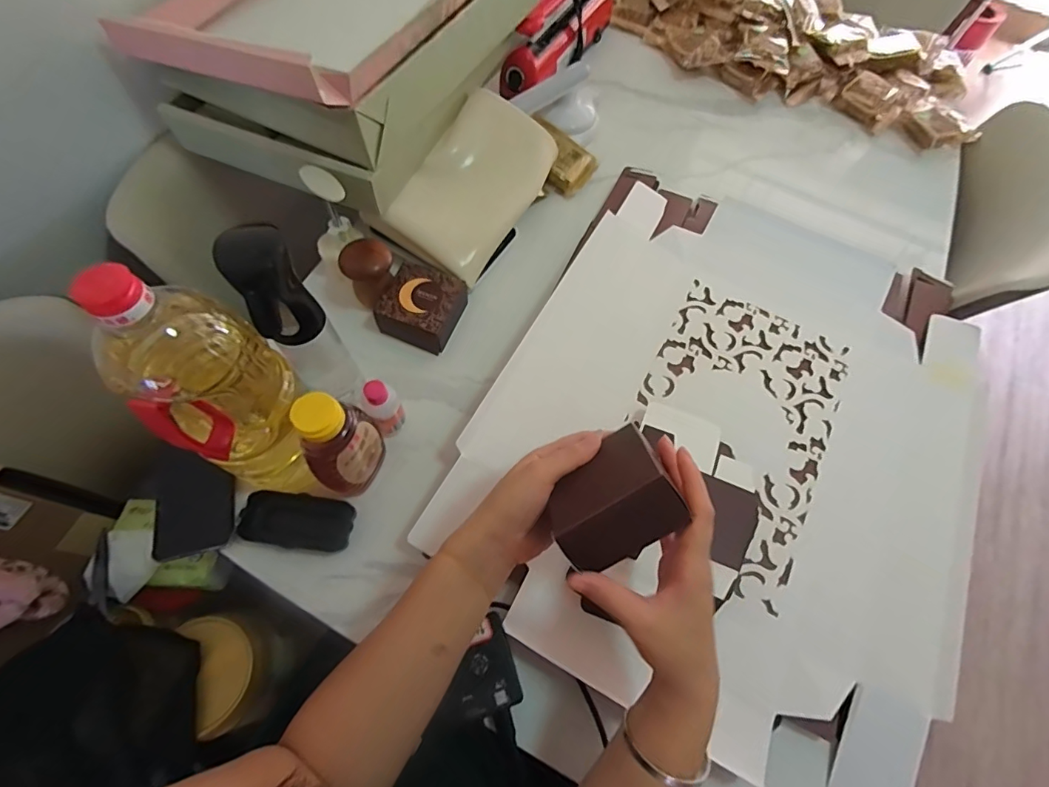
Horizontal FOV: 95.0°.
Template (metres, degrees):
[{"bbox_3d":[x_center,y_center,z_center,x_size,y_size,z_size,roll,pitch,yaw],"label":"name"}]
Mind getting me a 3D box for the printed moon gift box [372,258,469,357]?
[{"bbox_3d":[-0.130,-0.107,0.614,0.089,0.056,0.098,22,65,7],"label":"printed moon gift box"}]

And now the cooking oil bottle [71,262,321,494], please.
[{"bbox_3d":[-0.257,0.000,0.416,0.108,0.280,0.104,42,69,15],"label":"cooking oil bottle"}]

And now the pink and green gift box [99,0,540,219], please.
[{"bbox_3d":[-0.212,-0.501,0.633,0.328,0.141,0.517,26,66,9],"label":"pink and green gift box"}]

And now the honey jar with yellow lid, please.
[{"bbox_3d":[-0.178,0.051,0.472,0.046,0.151,0.069,14,65,3],"label":"honey jar with yellow lid"}]

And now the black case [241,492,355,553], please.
[{"bbox_3d":[-0.235,0.133,0.501,0.113,0.020,0.052,10,64,1],"label":"black case"}]

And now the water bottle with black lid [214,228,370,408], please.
[{"bbox_3d":[-0.211,-0.056,0.472,0.059,0.234,0.065,-30,70,-16],"label":"water bottle with black lid"}]

